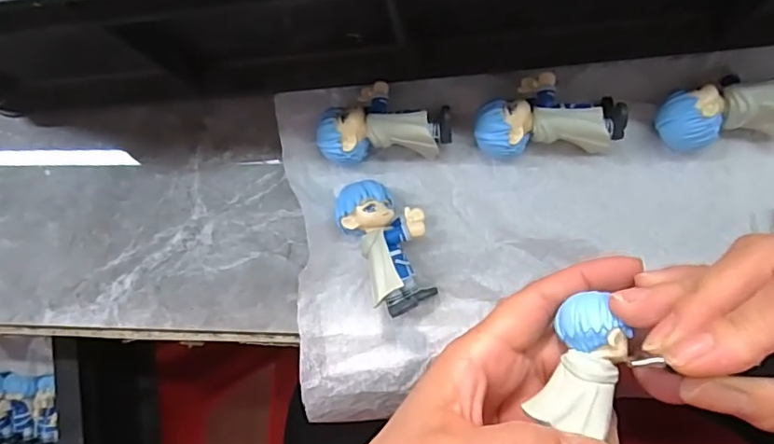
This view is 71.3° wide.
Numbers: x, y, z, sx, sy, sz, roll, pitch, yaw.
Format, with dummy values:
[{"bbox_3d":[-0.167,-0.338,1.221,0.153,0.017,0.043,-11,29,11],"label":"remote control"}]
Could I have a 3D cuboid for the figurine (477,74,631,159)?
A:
[{"bbox_3d":[0.070,-0.046,0.238,0.060,0.022,0.035,-3,83,7],"label":"figurine"}]

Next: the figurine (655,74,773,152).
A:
[{"bbox_3d":[0.148,-0.045,0.228,0.062,0.028,0.026,-4,83,7],"label":"figurine"}]

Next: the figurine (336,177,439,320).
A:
[{"bbox_3d":[0.003,0.009,0.240,0.032,0.025,0.058,-25,81,4],"label":"figurine"}]

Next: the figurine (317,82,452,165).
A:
[{"bbox_3d":[-0.001,-0.045,0.245,0.057,0.023,0.034,-6,83,7],"label":"figurine"}]

